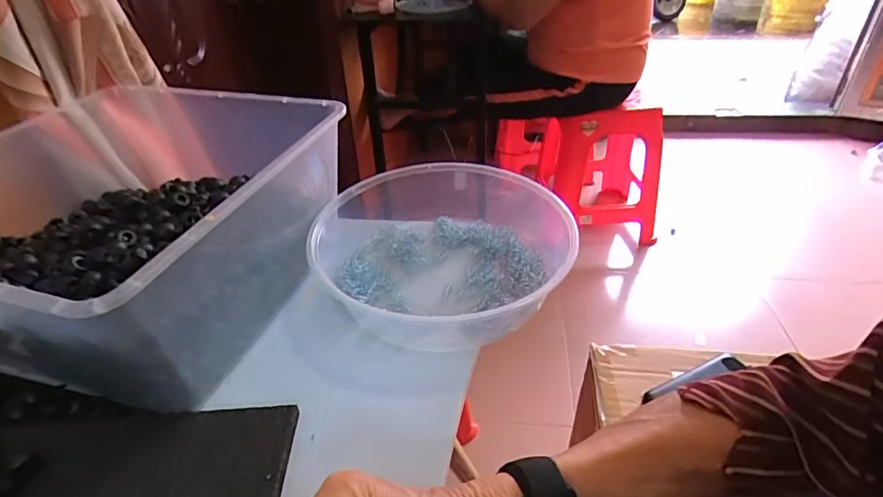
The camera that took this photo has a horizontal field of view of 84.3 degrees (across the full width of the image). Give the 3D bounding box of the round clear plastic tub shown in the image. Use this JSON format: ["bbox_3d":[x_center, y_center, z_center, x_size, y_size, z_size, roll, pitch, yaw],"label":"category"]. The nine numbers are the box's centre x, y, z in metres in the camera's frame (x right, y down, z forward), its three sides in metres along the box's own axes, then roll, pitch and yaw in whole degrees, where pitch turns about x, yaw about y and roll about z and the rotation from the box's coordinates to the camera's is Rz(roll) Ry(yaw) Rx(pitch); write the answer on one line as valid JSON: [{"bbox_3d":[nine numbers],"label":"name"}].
[{"bbox_3d":[-0.003,-0.003,0.467,0.250,0.065,0.229,-2,35,1],"label":"round clear plastic tub"}]

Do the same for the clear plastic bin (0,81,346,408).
[{"bbox_3d":[-0.271,-0.029,0.448,0.318,0.149,0.323,9,37,16],"label":"clear plastic bin"}]

